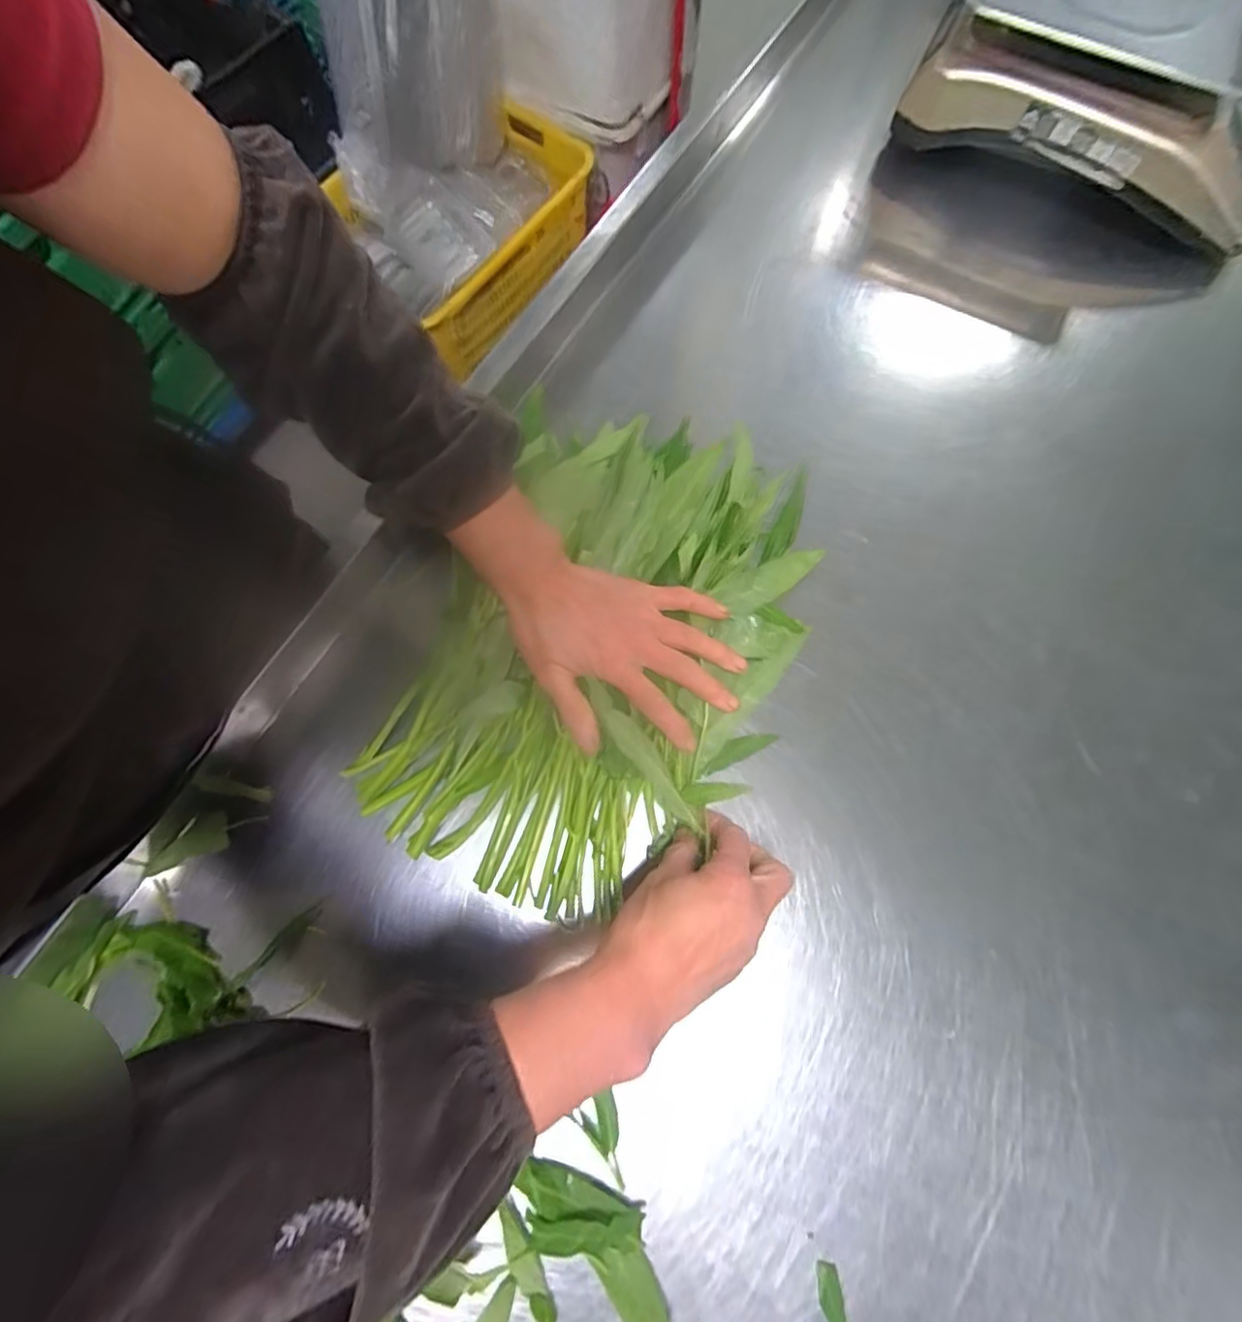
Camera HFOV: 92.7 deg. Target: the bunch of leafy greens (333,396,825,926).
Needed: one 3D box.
[{"bbox_3d":[-0.011,-0.015,0.427,0.252,0.052,0.367,21,74,5],"label":"bunch of leafy greens"}]

